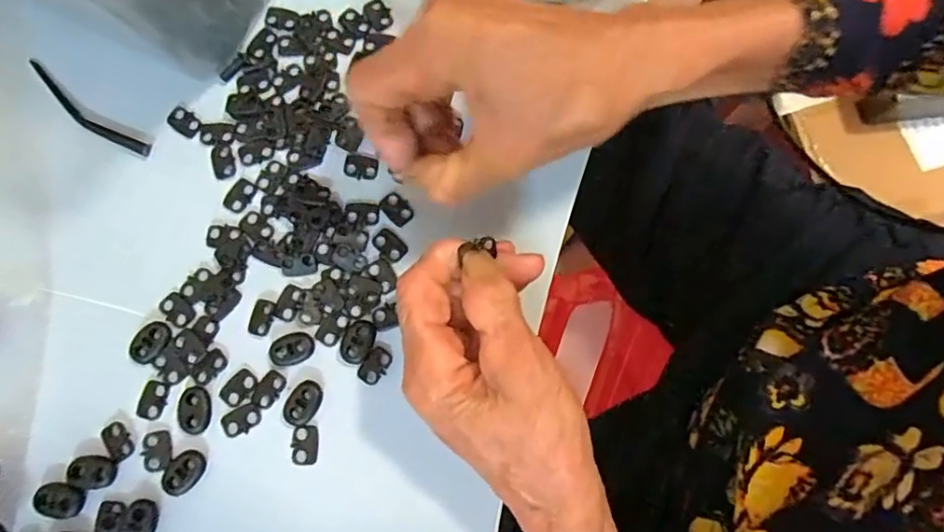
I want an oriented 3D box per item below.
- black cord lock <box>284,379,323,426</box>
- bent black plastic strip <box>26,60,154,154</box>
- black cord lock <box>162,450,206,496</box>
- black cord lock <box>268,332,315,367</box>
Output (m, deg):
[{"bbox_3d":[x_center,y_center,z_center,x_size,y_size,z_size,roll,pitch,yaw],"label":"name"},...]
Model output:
[{"bbox_3d":[-0.082,0.066,0.280,0.015,0.007,0.021,24,80,6],"label":"black cord lock"},{"bbox_3d":[-0.207,-0.082,0.310,0.082,0.006,0.013,35,81,8],"label":"bent black plastic strip"},{"bbox_3d":[-0.136,0.098,0.272,0.015,0.004,0.021,39,81,6],"label":"black cord lock"},{"bbox_3d":[-0.090,0.041,0.287,0.022,0.004,0.015,-15,78,-2],"label":"black cord lock"}]

